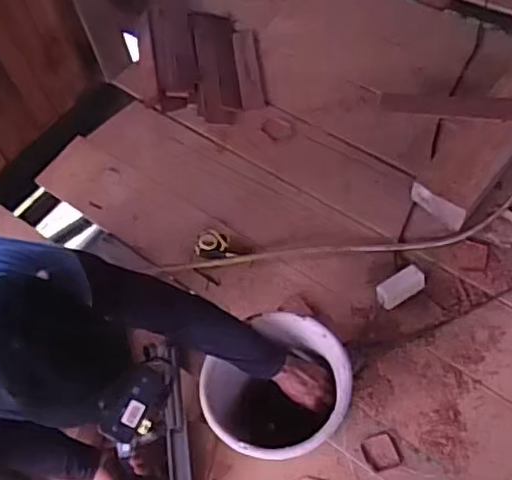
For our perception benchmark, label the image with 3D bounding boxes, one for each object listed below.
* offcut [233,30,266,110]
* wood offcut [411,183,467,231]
[{"bbox_3d":[-0.019,-0.492,1.827,0.069,0.017,0.283,-8,58,2],"label":"offcut"},{"bbox_3d":[0.441,-0.084,1.546,0.148,0.017,0.051,37,111,20],"label":"wood offcut"}]

